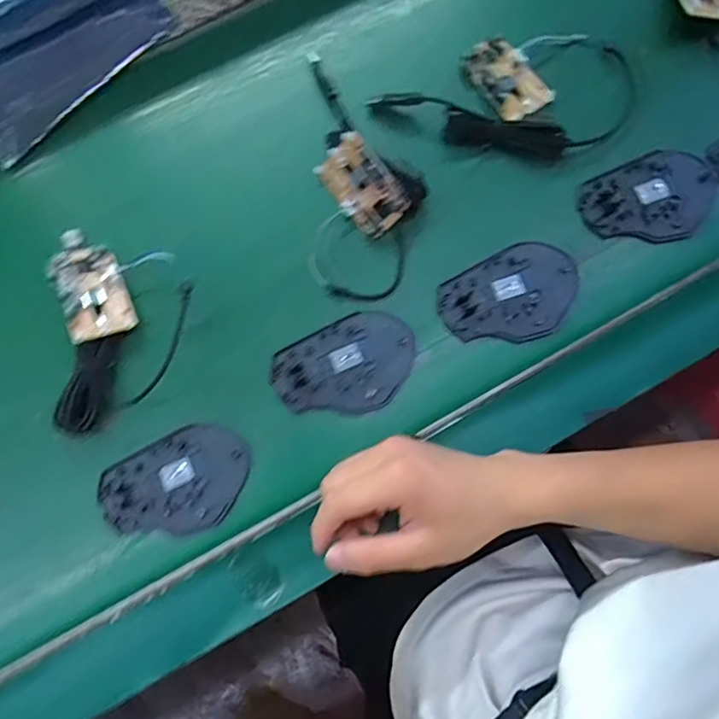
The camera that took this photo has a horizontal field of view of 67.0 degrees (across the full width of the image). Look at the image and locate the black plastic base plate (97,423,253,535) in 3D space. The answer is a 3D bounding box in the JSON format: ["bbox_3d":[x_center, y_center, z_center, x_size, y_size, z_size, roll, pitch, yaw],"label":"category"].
[{"bbox_3d":[-0.134,0.093,0.404,0.109,0.007,0.073,-26,78,-4],"label":"black plastic base plate"}]

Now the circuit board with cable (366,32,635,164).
[{"bbox_3d":[0.140,-0.222,0.454,0.205,0.022,0.133,-31,79,-6],"label":"circuit board with cable"}]

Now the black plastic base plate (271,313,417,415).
[{"bbox_3d":[-0.009,0.006,0.417,0.109,0.006,0.072,-28,78,-4],"label":"black plastic base plate"}]

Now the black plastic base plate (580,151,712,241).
[{"bbox_3d":[0.236,-0.128,0.436,0.105,0.007,0.071,-23,78,-3],"label":"black plastic base plate"}]

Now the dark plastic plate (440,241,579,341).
[{"bbox_3d":[0.119,-0.049,0.425,0.108,0.006,0.072,-22,78,-3],"label":"dark plastic plate"}]

